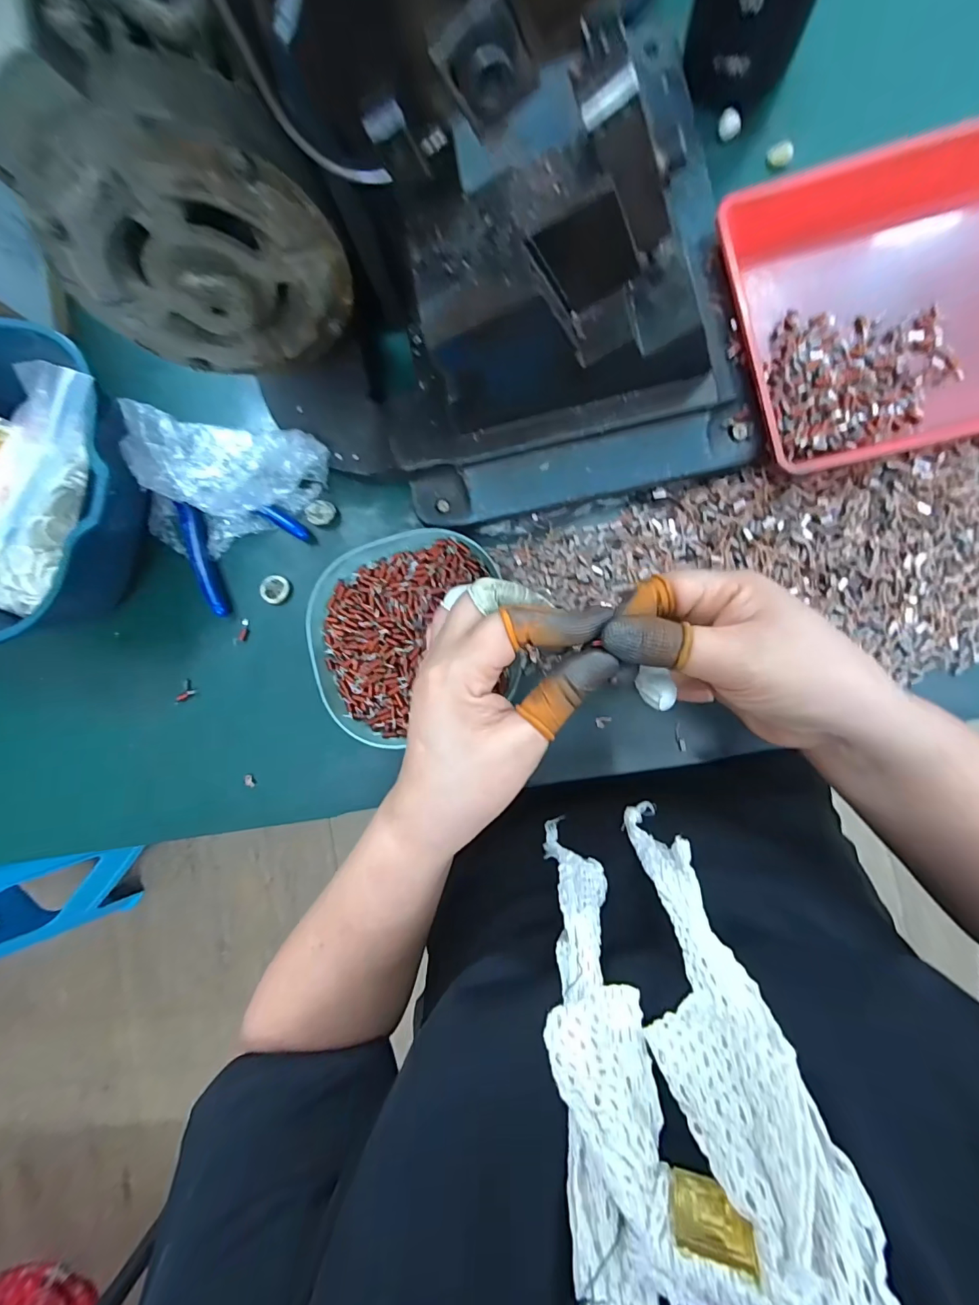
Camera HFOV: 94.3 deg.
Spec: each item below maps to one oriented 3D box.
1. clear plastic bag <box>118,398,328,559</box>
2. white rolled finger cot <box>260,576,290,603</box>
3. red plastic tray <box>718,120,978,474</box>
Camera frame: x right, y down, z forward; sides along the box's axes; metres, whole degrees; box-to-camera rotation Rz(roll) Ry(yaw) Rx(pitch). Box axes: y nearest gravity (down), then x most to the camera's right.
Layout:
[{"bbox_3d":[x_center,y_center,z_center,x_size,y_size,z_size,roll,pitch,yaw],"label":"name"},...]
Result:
[{"bbox_3d":[-0.182,-0.115,0.309,0.131,0.057,0.085,10,89,4],"label":"clear plastic bag"},{"bbox_3d":[-0.155,-0.045,0.329,0.018,0.011,0.020,16,89,5],"label":"white rolled finger cot"},{"bbox_3d":[0.271,-0.214,0.271,0.242,0.035,0.176,-12,87,4],"label":"red plastic tray"}]

